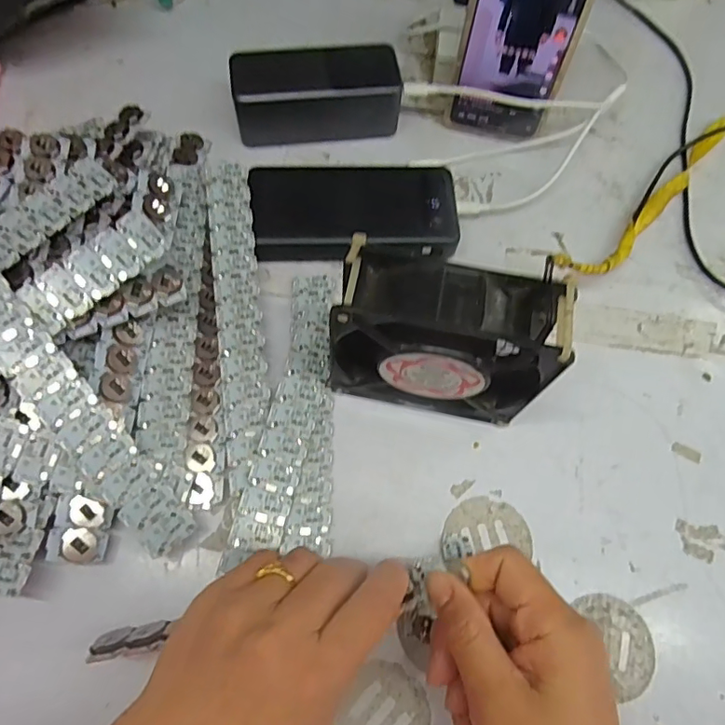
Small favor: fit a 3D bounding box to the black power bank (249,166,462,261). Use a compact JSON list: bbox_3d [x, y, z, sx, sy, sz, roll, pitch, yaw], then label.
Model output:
[{"bbox_3d":[-0.005,-0.111,0.398,0.147,0.027,0.076,-3,68,-4],"label":"black power bank"}]

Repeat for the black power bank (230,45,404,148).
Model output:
[{"bbox_3d":[-0.037,-0.215,0.429,0.130,0.049,0.056,-8,68,-6],"label":"black power bank"}]

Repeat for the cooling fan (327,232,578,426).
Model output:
[{"bbox_3d":[0.048,-0.008,0.311,0.130,0.119,0.046,11,67,2],"label":"cooling fan"}]

